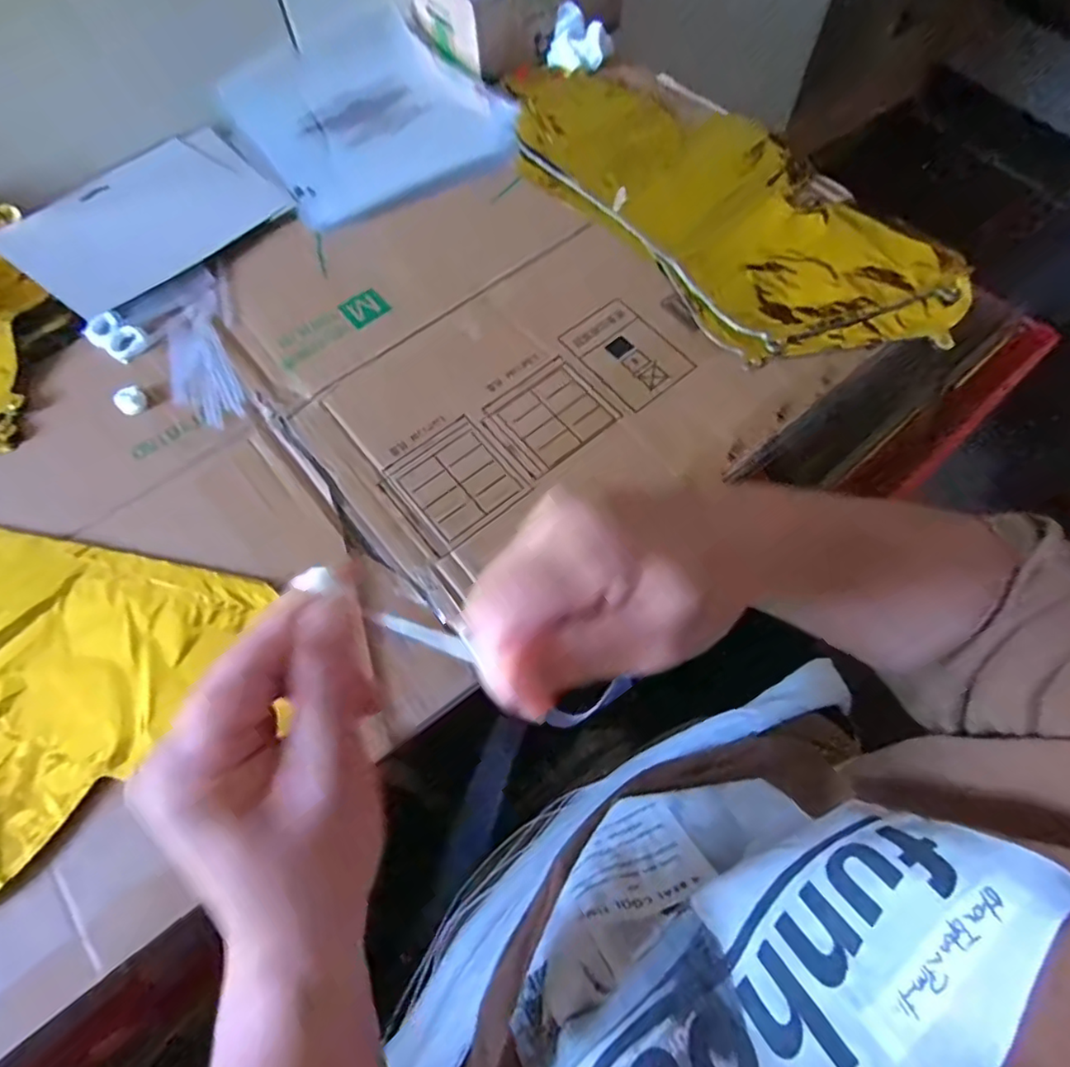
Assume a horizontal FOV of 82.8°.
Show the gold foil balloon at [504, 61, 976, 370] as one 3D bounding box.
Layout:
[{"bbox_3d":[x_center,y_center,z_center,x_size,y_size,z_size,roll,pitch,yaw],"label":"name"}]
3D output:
[{"bbox_3d":[0.142,-0.291,0.524,0.200,0.016,0.437,-41,72,-17],"label":"gold foil balloon"}]

